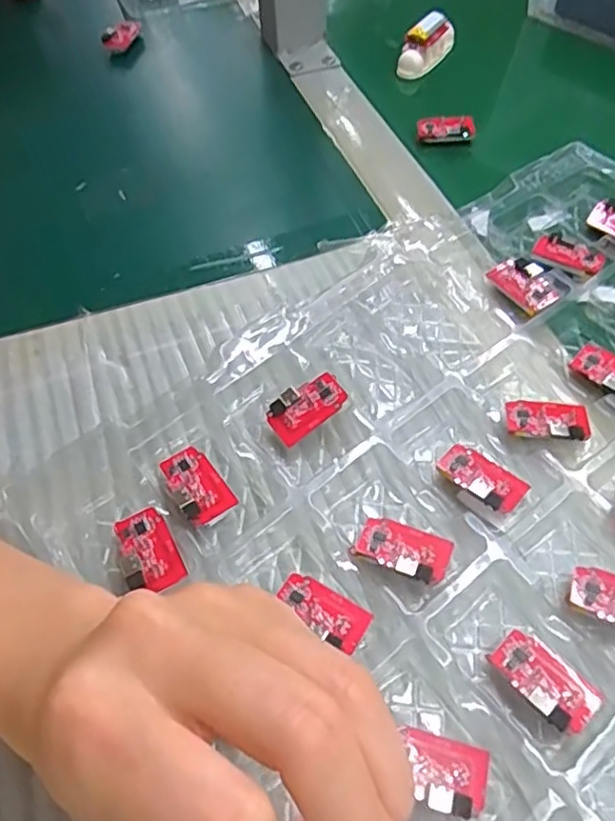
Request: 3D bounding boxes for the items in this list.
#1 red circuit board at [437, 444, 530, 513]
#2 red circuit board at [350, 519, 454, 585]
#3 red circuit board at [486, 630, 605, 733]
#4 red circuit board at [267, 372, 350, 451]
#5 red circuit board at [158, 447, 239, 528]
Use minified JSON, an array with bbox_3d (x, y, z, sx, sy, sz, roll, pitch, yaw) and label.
[{"bbox_3d":[0.073,0.029,0.277,0.035,0.010,0.020,37,65,24],"label":"red circuit board"},{"bbox_3d":[0.038,0.055,0.261,0.037,0.011,0.022,17,58,14],"label":"red circuit board"},{"bbox_3d":[0.084,0.094,0.231,0.023,0.004,0.036,-29,56,-30],"label":"red circuit board"},{"bbox_3d":[0.000,-0.001,0.296,0.036,0.004,0.021,-33,77,-6],"label":"red circuit board"},{"bbox_3d":[-0.047,0.031,0.279,0.021,0.004,0.035,-26,60,-24],"label":"red circuit board"}]

